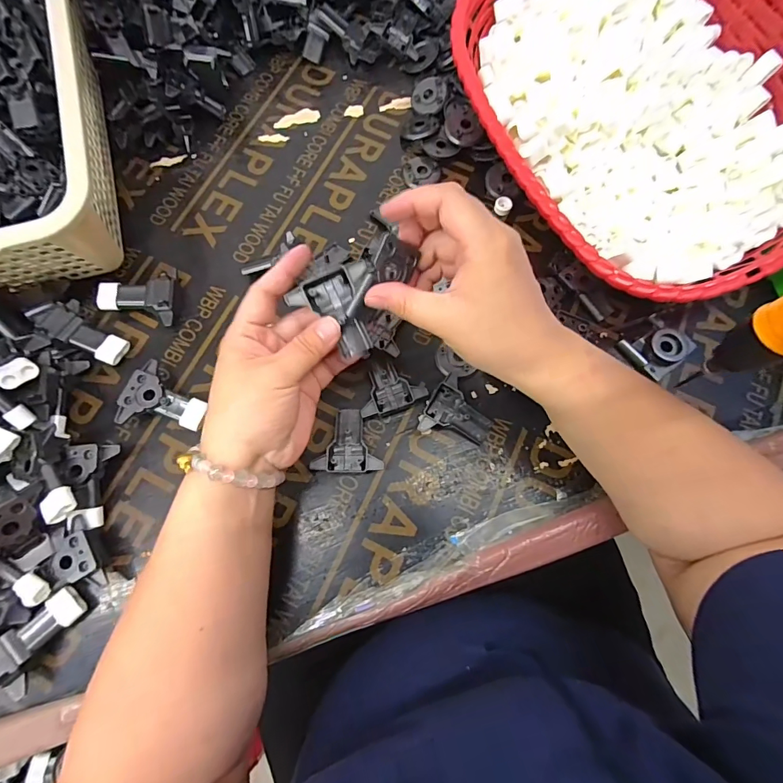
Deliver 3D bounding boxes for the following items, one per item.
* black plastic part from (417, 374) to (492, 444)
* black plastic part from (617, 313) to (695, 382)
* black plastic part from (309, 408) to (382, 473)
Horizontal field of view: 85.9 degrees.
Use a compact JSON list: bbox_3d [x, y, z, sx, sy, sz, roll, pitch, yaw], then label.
[{"bbox_3d":[0.060,0.021,0.366,0.058,0.019,0.051,31,77,7],"label":"black plastic part"},{"bbox_3d":[0.245,-0.042,0.387,0.052,0.021,0.046,-36,79,-9],"label":"black plastic part"},{"bbox_3d":[-0.036,0.041,0.360,0.056,0.019,0.054,1,76,-1],"label":"black plastic part"}]

